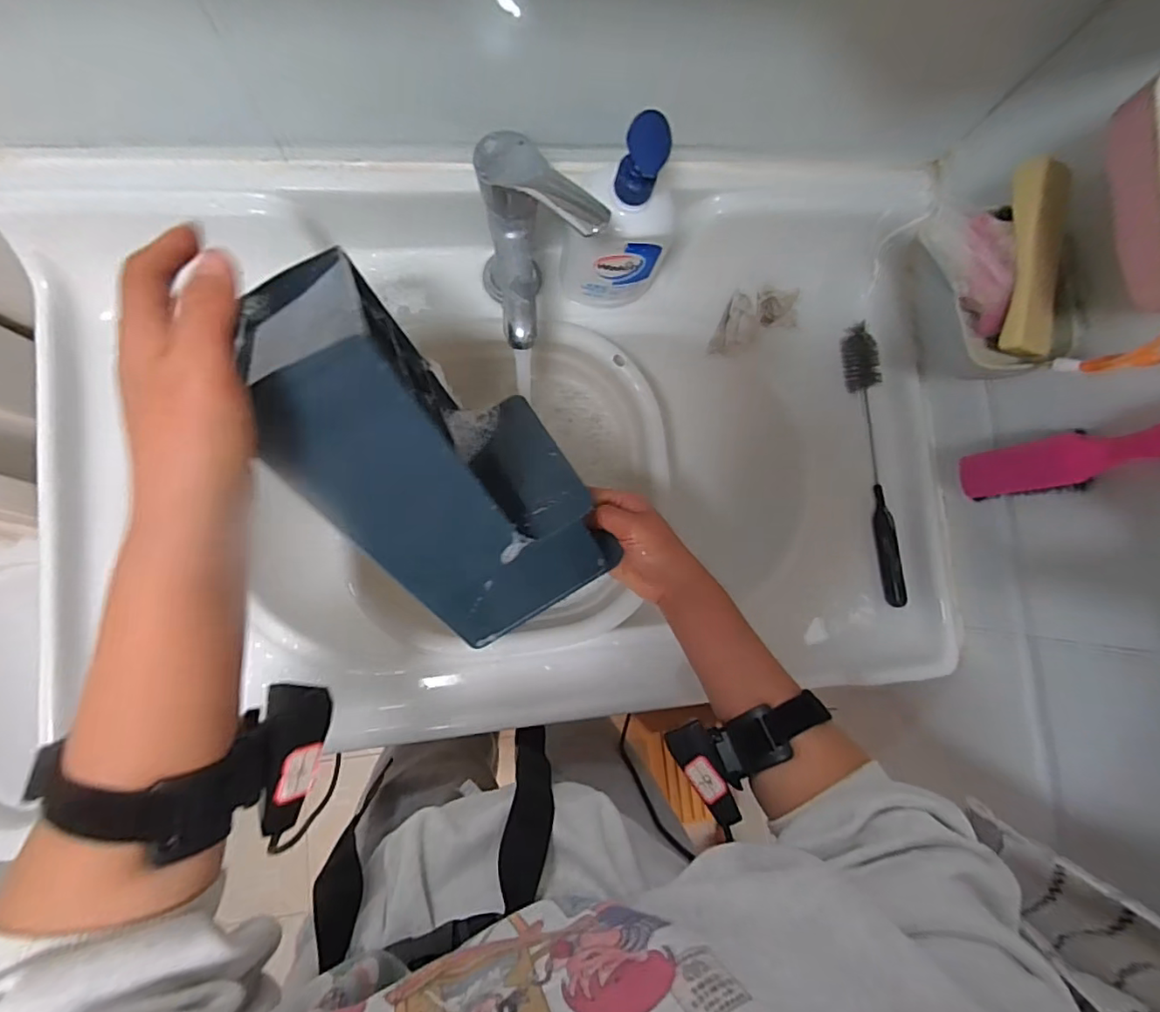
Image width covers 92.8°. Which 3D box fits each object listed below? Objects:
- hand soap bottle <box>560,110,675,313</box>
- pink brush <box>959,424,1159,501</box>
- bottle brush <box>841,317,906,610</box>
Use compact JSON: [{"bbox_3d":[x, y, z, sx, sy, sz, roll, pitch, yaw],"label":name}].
[{"bbox_3d":[0.038,-0.238,0.470,0.094,0.188,0.058,19,82,-6],"label":"hand soap bottle"},{"bbox_3d":[0.372,-0.036,0.381,0.043,0.232,0.035,7,83,-7],"label":"pink brush"},{"bbox_3d":[0.309,-0.044,0.570,0.030,0.027,0.290,-5,85,-8],"label":"bottle brush"}]

